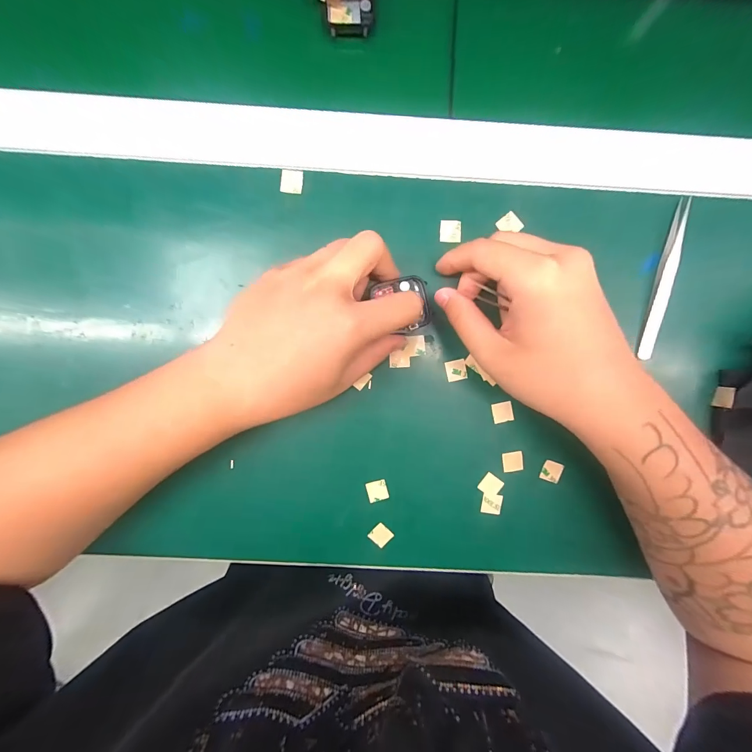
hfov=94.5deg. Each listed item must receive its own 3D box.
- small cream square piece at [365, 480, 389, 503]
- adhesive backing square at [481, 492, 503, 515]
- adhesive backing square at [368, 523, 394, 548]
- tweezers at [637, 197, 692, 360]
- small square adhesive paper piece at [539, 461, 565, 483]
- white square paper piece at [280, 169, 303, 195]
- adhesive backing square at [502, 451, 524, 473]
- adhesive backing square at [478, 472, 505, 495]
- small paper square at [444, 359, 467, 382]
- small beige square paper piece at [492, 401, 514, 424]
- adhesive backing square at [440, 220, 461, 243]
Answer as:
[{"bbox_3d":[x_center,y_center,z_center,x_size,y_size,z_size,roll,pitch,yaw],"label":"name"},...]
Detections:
[{"bbox_3d":[0.001,0.089,0.268,0.016,0.004,0.015,-16,94,1],"label":"small cream square piece"},{"bbox_3d":[0.091,0.100,0.271,0.016,0.004,0.016,8,93,2],"label":"adhesive backing square"},{"bbox_3d":[0.004,0.125,0.271,0.016,0.004,0.015,45,93,-4],"label":"adhesive backing square"},{"bbox_3d":[0.211,-0.070,0.255,0.010,0.009,0.114,10,94,-1],"label":"tweezers"},{"bbox_3d":[0.137,0.074,0.270,0.015,0.004,0.015,18,91,5],"label":"small square adhesive paper piece"},{"bbox_3d":[-0.060,-0.139,0.250,0.015,0.004,0.016,4,98,-10],"label":"white square paper piece"},{"bbox_3d":[0.106,0.066,0.269,0.016,0.004,0.015,-7,89,4],"label":"adhesive backing square"},{"bbox_3d":[0.090,0.085,0.271,0.016,0.004,0.015,32,92,1],"label":"adhesive backing square"},{"bbox_3d":[0.061,-0.004,0.262,0.015,0.004,0.016,-14,94,0],"label":"small paper square"},{"bbox_3d":[0.097,0.028,0.265,0.015,0.004,0.015,-12,94,0],"label":"small beige square paper piece"},{"bbox_3d":[0.055,-0.106,0.255,0.016,0.004,0.015,2,98,-5],"label":"adhesive backing square"}]

